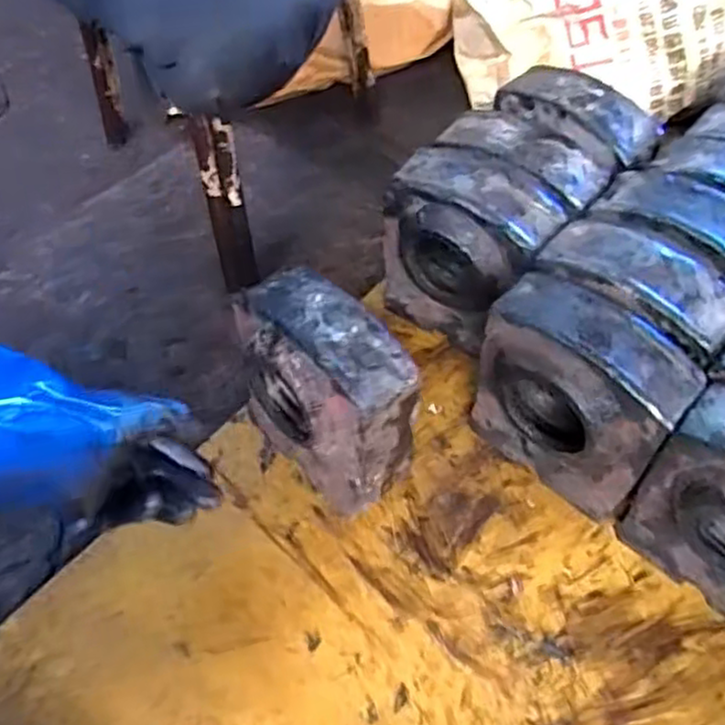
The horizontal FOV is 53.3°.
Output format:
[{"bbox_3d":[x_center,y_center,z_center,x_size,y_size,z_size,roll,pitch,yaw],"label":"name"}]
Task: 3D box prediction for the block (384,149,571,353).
[{"bbox_3d":[0.095,-0.095,0.684,0.142,0.183,0.079,32,62,22],"label":"block"}]

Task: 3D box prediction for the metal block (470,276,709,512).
[{"bbox_3d":[0.170,0.033,0.591,0.152,0.184,0.079,35,62,23],"label":"metal block"}]

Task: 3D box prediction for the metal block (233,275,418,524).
[{"bbox_3d":[-0.034,0.030,0.601,0.148,0.182,0.079,39,65,25],"label":"metal block"}]

